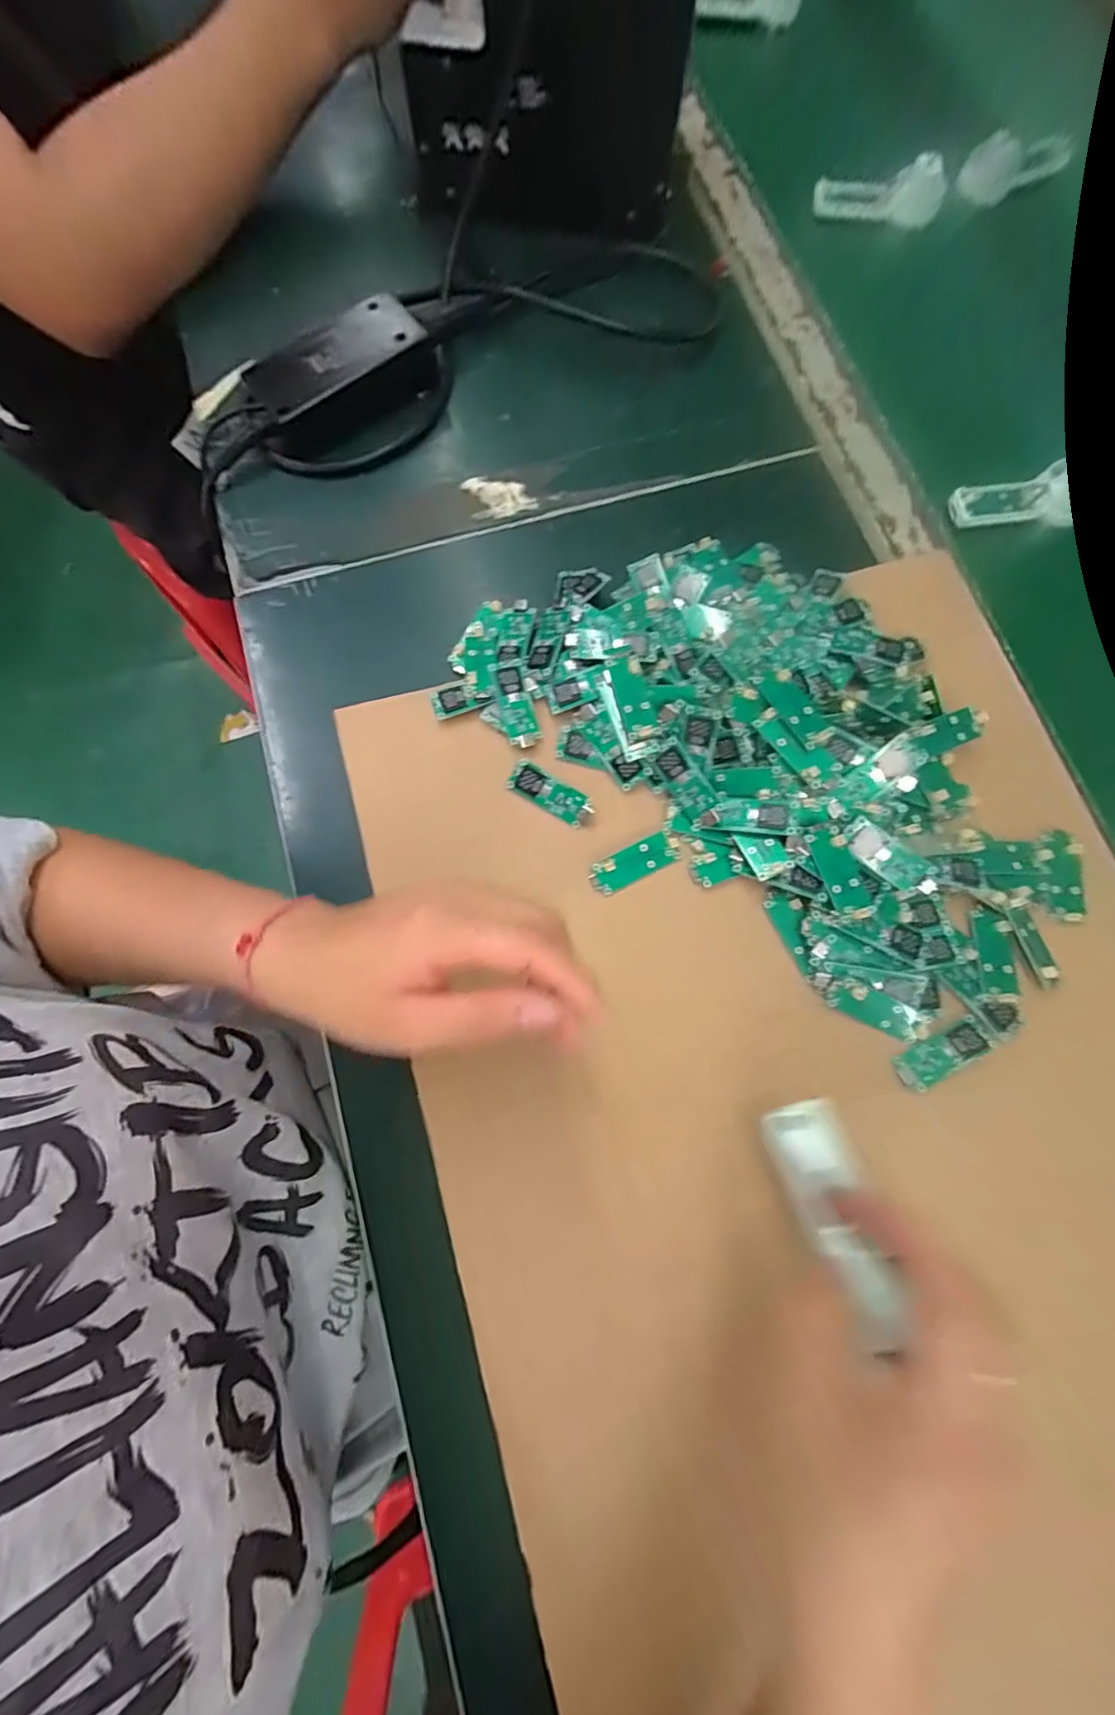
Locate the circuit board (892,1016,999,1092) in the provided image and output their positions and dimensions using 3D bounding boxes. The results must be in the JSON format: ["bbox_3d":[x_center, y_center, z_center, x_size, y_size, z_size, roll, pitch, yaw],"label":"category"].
[{"bbox_3d":[0.195,0.099,0.281,0.051,0.004,0.018,-26,65,-5],"label":"circuit board"}]

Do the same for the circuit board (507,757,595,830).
[{"bbox_3d":[-0.004,-0.035,0.313,0.048,0.004,0.017,32,100,3],"label":"circuit board"}]

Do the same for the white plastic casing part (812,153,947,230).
[{"bbox_3d":[0.249,-0.515,0.430,0.095,0.031,0.015,8,77,3],"label":"white plastic casing part"}]

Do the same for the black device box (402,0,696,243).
[{"bbox_3d":[-0.002,-0.541,0.360,0.173,0.146,0.137,11,77,2],"label":"black device box"}]

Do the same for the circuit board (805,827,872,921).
[{"bbox_3d":[0.144,0.008,0.284,0.019,0.005,0.047,-21,81,0],"label":"circuit board"}]

